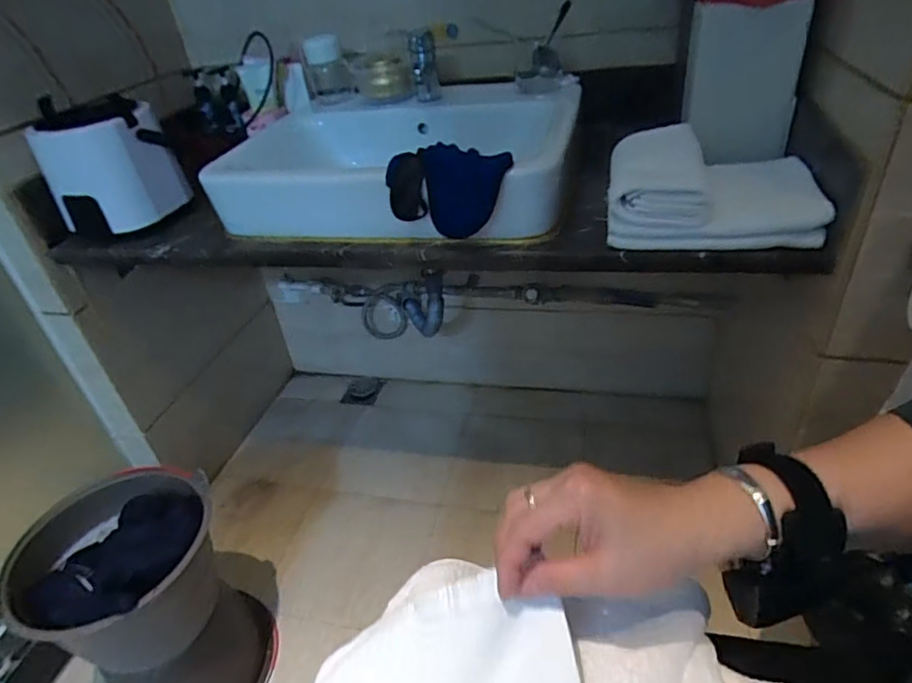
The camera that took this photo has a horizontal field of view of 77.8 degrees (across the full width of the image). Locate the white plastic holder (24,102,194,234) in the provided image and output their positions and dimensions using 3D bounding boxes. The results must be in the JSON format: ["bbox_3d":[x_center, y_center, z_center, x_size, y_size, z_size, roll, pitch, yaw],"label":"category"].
[{"bbox_3d":[-0.549,-0.282,0.911,0.141,0.168,0.155,14,40,27],"label":"white plastic holder"}]

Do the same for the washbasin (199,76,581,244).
[{"bbox_3d":[-0.095,-0.318,0.970,0.573,0.121,0.443,3,36,13],"label":"washbasin"}]

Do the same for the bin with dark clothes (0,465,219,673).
[{"bbox_3d":[-0.492,0.370,0.868,0.276,0.223,0.255,-23,38,-21],"label":"bin with dark clothes"}]

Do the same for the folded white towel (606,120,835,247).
[{"bbox_3d":[0.329,-0.206,0.745,0.247,0.090,0.186,2,36,12],"label":"folded white towel"}]

